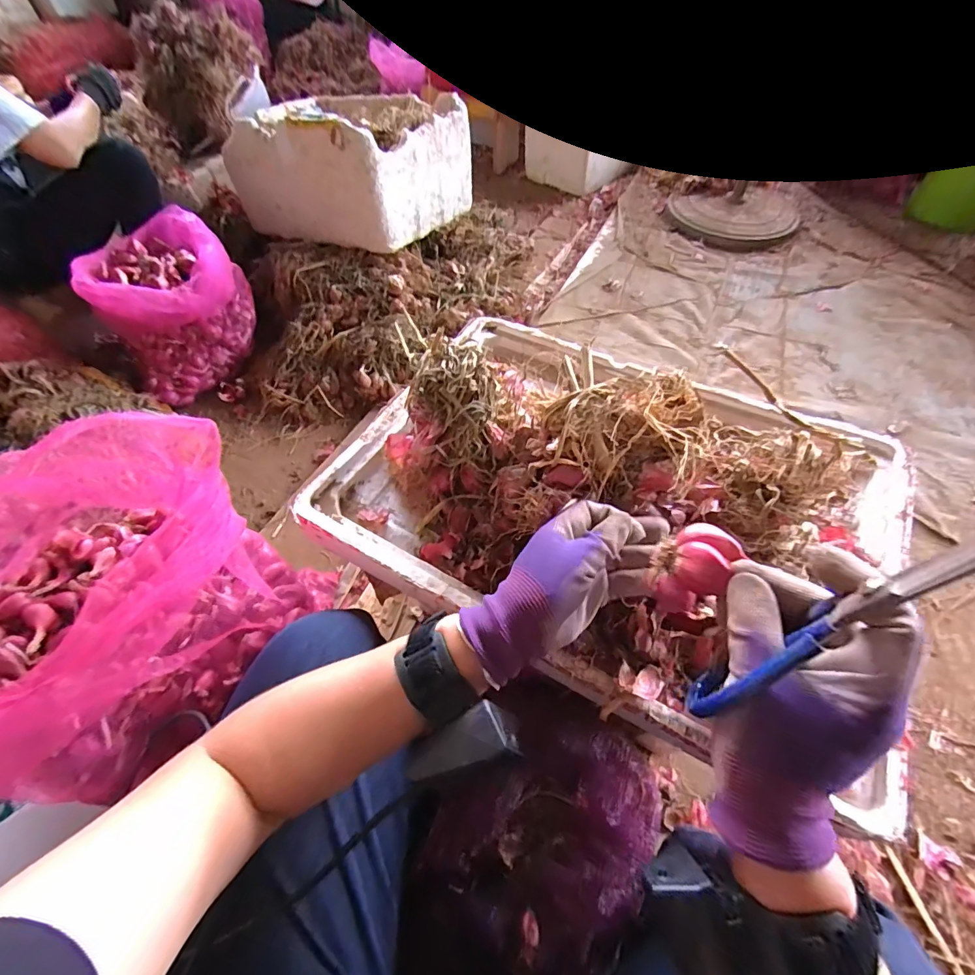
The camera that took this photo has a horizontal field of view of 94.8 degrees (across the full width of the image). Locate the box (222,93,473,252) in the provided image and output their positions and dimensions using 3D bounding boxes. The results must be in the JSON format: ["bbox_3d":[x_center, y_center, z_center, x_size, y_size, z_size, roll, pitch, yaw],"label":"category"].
[{"bbox_3d":[-0.418,-0.969,1.315,0.636,0.280,0.436,22,61,15],"label":"box"}]

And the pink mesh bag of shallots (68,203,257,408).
[{"bbox_3d":[-0.788,-0.476,1.160,0.323,0.278,0.345,-27,61,-14],"label":"pink mesh bag of shallots"}]

